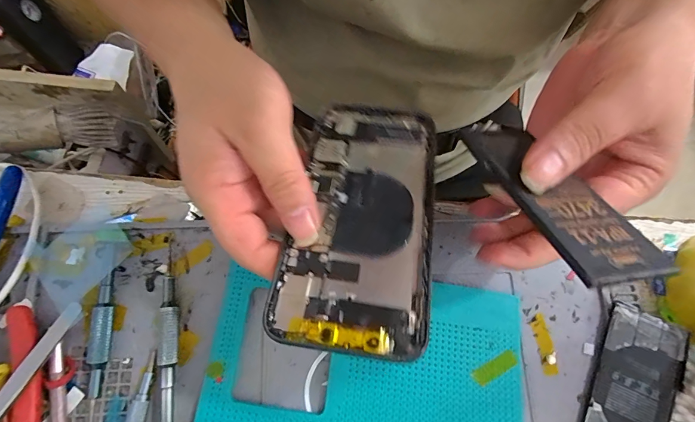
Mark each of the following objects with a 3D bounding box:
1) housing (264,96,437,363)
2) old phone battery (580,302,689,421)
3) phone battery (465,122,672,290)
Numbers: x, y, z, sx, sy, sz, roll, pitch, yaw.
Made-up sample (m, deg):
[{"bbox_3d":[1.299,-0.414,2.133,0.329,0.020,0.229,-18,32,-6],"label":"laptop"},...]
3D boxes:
[{"bbox_3d":[0.009,-0.001,0.193,0.073,0.008,0.149,11,59,2],"label":"housing"},{"bbox_3d":[0.180,0.114,0.221,0.045,0.005,0.099,22,78,16],"label":"old phone battery"},{"bbox_3d":[0.088,-0.012,0.159,0.041,0.004,0.102,-7,46,-17],"label":"phone battery"}]

